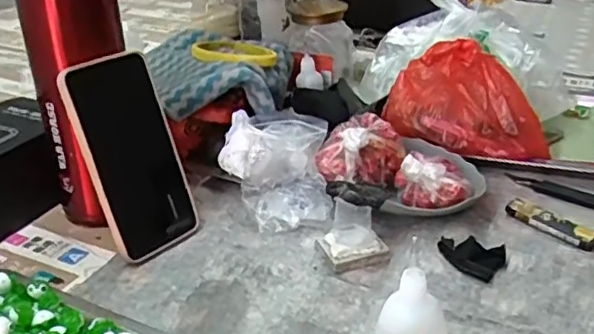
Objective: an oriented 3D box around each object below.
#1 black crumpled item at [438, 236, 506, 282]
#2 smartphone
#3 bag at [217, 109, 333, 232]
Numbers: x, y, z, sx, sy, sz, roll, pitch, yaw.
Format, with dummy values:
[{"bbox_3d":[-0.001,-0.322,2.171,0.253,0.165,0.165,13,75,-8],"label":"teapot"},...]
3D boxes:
[{"bbox_3d":[0.142,0.070,0.497,0.049,0.013,0.042,22,36,36],"label":"black crumpled item"},{"bbox_3d":[-0.135,-0.008,0.504,0.015,0.164,0.079,-2,22,42],"label":"smartphone"},{"bbox_3d":[-0.021,-0.001,0.574,0.097,0.071,0.110,-1,28,-1],"label":"bag"}]

